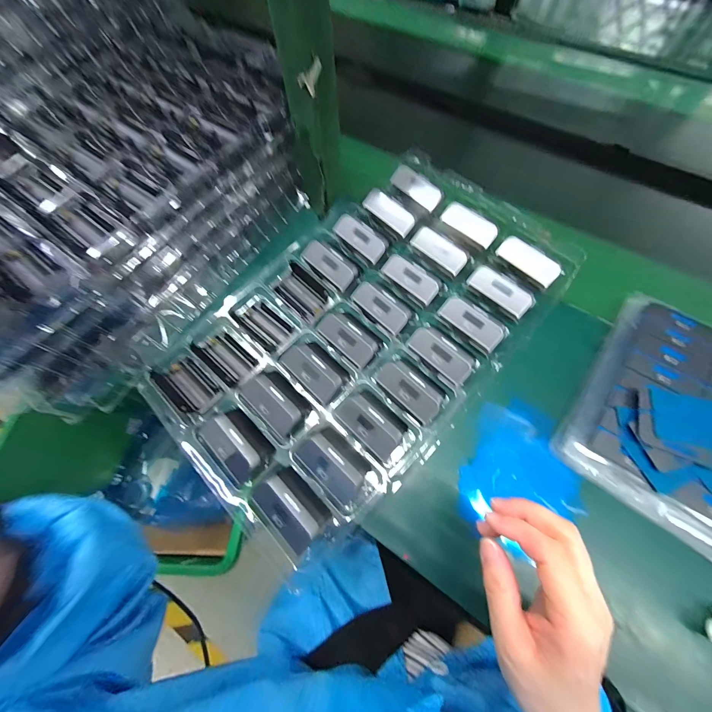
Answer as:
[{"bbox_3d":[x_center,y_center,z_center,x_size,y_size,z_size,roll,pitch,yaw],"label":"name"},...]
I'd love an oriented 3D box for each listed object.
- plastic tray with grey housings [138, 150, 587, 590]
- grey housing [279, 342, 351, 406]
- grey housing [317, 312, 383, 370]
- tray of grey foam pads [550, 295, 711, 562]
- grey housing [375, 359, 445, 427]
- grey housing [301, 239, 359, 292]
[{"bbox_3d":[0.015,-0.045,0.370,0.306,0.034,0.489,41,74,17],"label":"plastic tray with grey housings"},{"bbox_3d":[-0.047,0.014,0.344,0.081,0.017,0.044,41,74,17],"label":"grey housing"},{"bbox_3d":[-0.008,-0.024,0.360,0.040,0.015,0.081,-42,72,-15],"label":"grey housing"},{"bbox_3d":[0.370,0.079,0.303,0.255,0.028,0.233,35,72,15],"label":"tray of grey foam pads"},{"bbox_3d":[0.059,0.036,0.332,0.077,0.015,0.039,43,98,20],"label":"grey housing"},{"bbox_3d":[-0.034,-0.120,0.395,0.079,0.010,0.039,42,88,11],"label":"grey housing"}]

